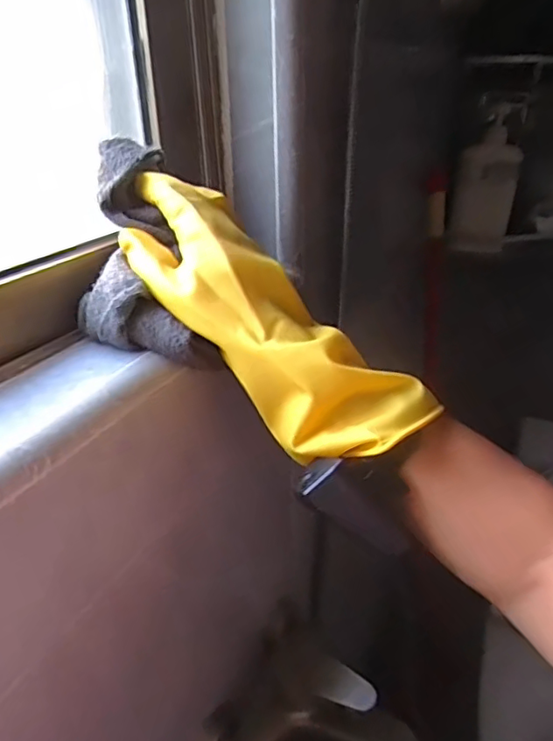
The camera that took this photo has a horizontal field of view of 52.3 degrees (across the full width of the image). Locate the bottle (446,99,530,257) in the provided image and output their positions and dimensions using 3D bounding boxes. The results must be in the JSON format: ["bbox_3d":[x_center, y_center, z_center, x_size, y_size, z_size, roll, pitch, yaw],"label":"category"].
[{"bbox_3d":[0.372,-0.336,1.004,0.104,0.235,0.061,11,30,22],"label":"bottle"}]

